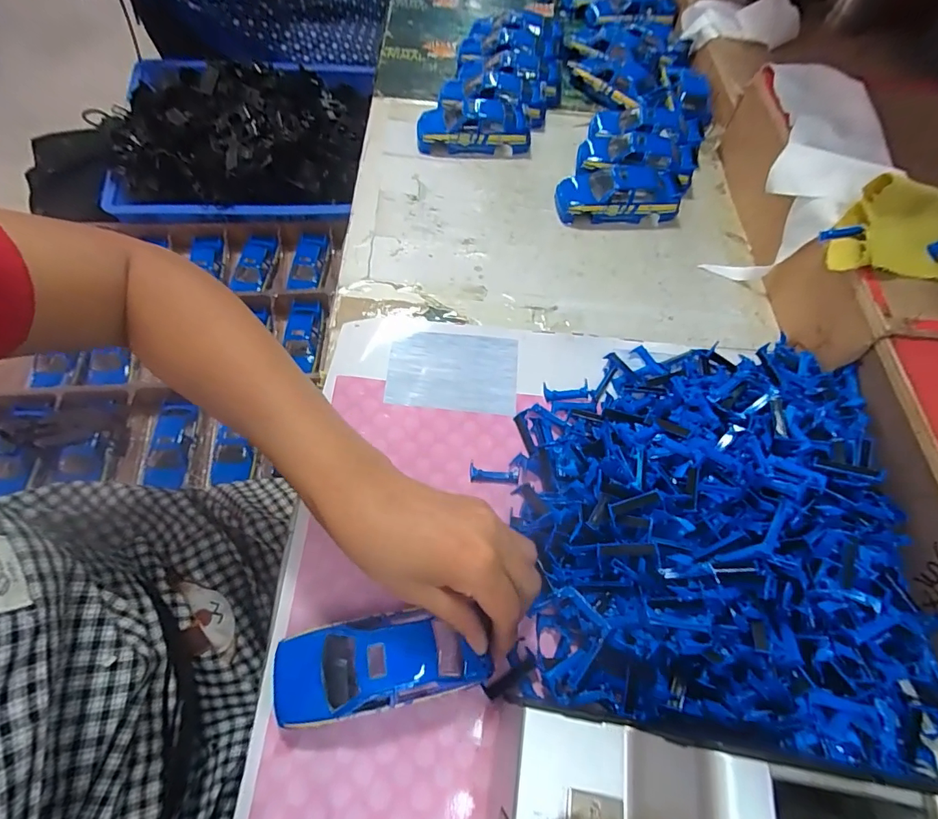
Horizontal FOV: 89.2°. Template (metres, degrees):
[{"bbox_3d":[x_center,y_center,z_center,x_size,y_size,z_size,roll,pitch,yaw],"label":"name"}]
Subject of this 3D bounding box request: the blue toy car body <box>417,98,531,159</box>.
[{"bbox_3d":[0.005,-0.330,0.553,0.129,0.035,0.067,1,62,-3],"label":"blue toy car body"}]

